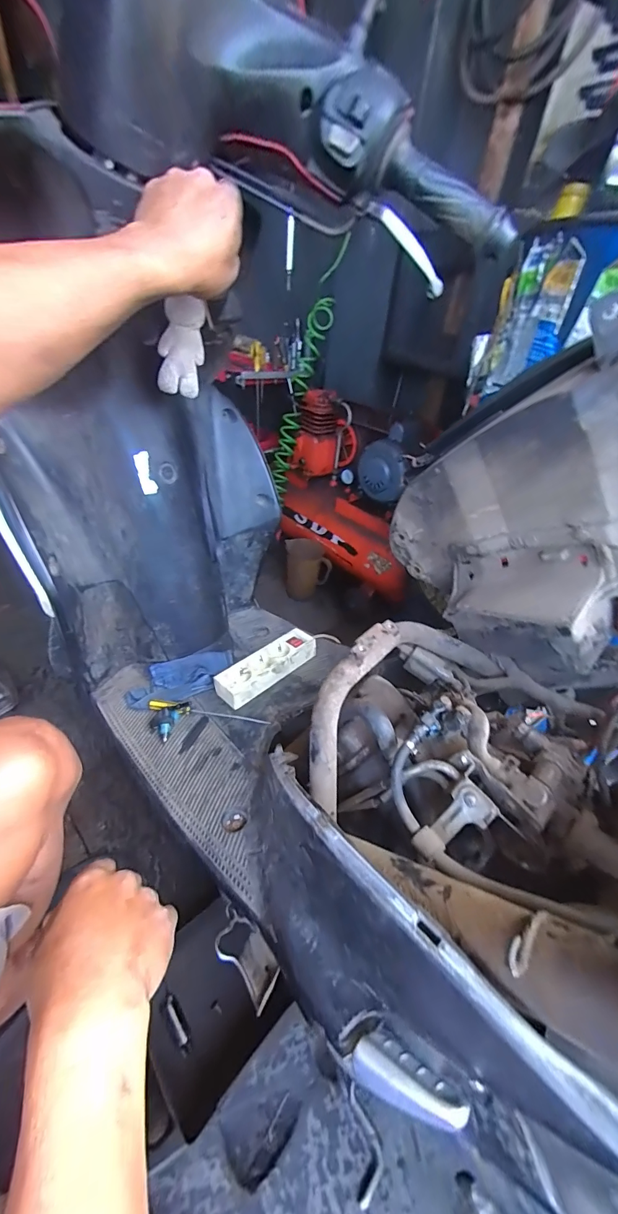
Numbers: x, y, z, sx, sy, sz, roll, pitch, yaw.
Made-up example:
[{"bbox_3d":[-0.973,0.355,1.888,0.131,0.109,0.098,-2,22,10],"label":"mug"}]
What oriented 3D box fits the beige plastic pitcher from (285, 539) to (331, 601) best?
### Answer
[{"bbox_3d":[-0.007,-0.120,1.281,0.136,0.166,0.110,2,39,-6],"label":"beige plastic pitcher"}]

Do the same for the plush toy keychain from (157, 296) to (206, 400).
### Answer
[{"bbox_3d":[-0.147,-0.296,0.459,0.053,0.095,0.033,0,39,-9],"label":"plush toy keychain"}]

